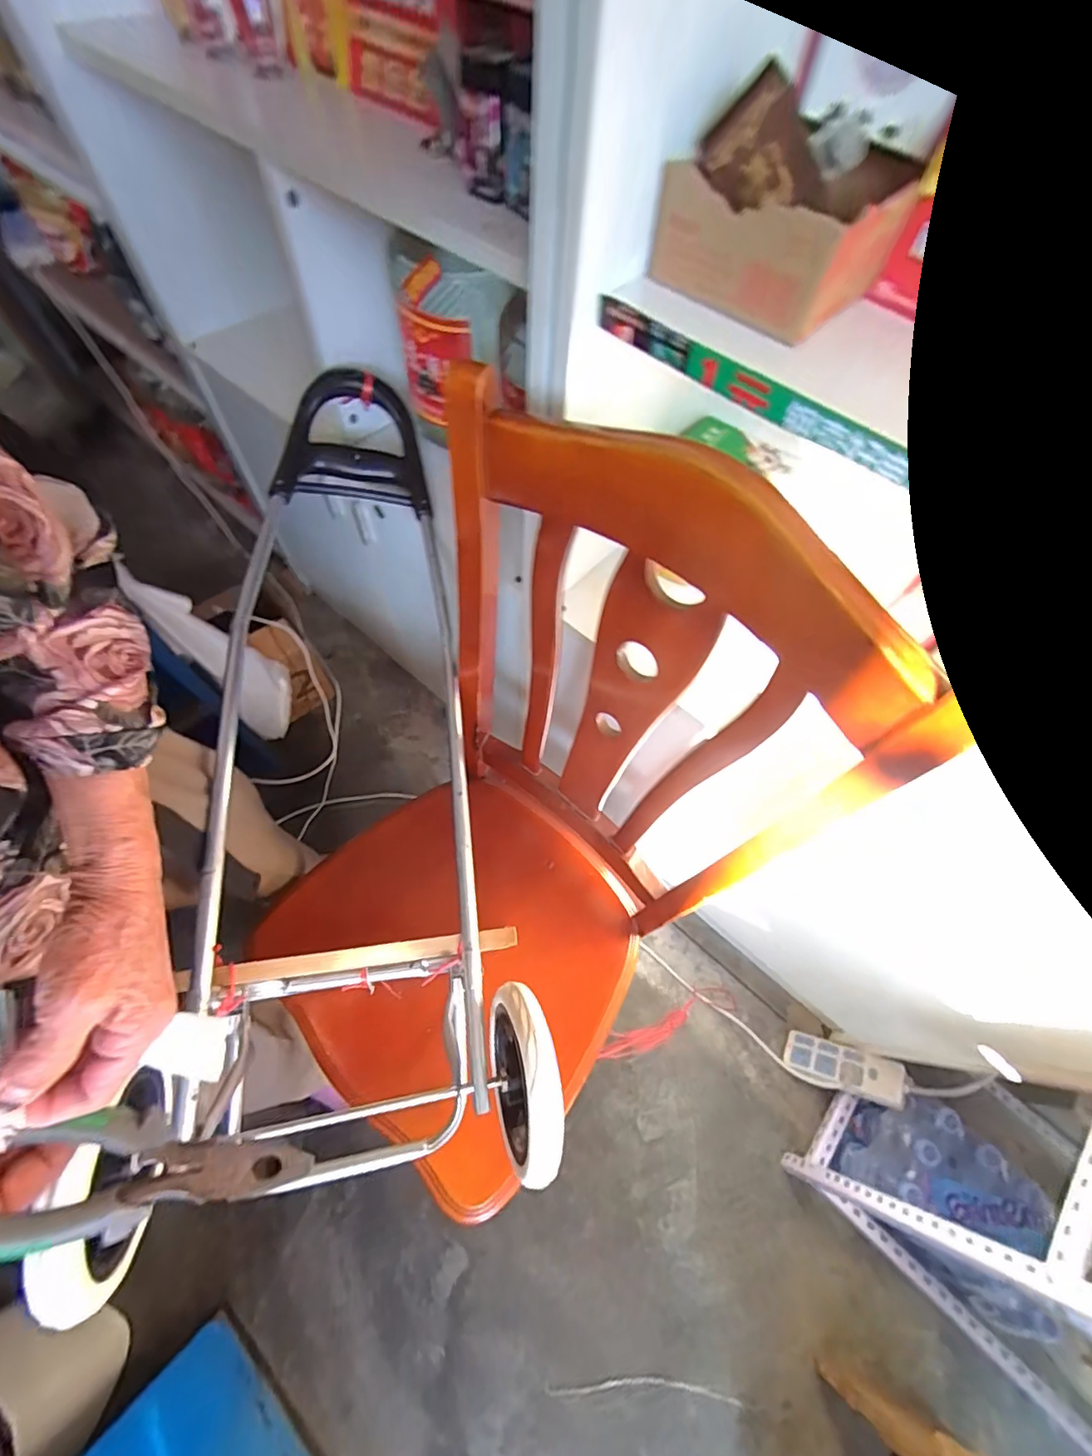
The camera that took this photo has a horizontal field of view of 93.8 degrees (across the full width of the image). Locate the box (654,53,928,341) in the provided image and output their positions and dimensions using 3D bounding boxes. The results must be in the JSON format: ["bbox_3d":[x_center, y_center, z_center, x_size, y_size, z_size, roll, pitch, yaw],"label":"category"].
[{"bbox_3d":[0.164,-0.367,0.363,0.145,0.099,0.109,37,65,16],"label":"box"}]

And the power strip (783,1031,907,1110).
[{"bbox_3d":[0.542,0.622,0.935,0.189,0.043,0.075,-2,53,38],"label":"power strip"}]

